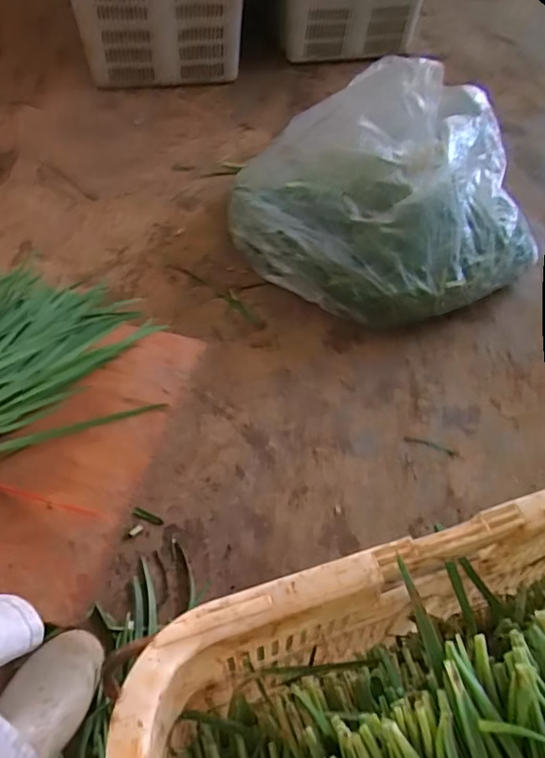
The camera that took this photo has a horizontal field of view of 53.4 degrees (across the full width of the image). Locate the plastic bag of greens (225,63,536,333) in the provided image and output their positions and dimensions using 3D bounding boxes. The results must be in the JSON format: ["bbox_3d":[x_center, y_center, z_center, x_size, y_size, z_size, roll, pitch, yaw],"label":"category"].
[{"bbox_3d":[0.198,-0.331,0.972,0.464,0.301,0.406,-22,52,-17],"label":"plastic bag of greens"}]

